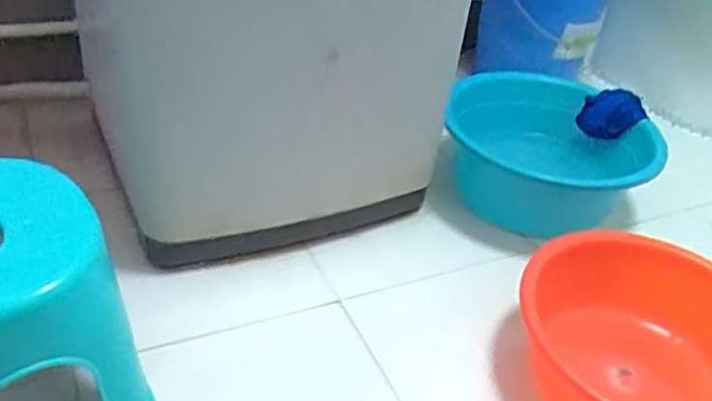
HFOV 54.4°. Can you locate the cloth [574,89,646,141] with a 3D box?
[{"bbox_3d":[0.539,-0.182,1.472,0.131,0.099,0.035,-16,12,18],"label":"cloth"}]

